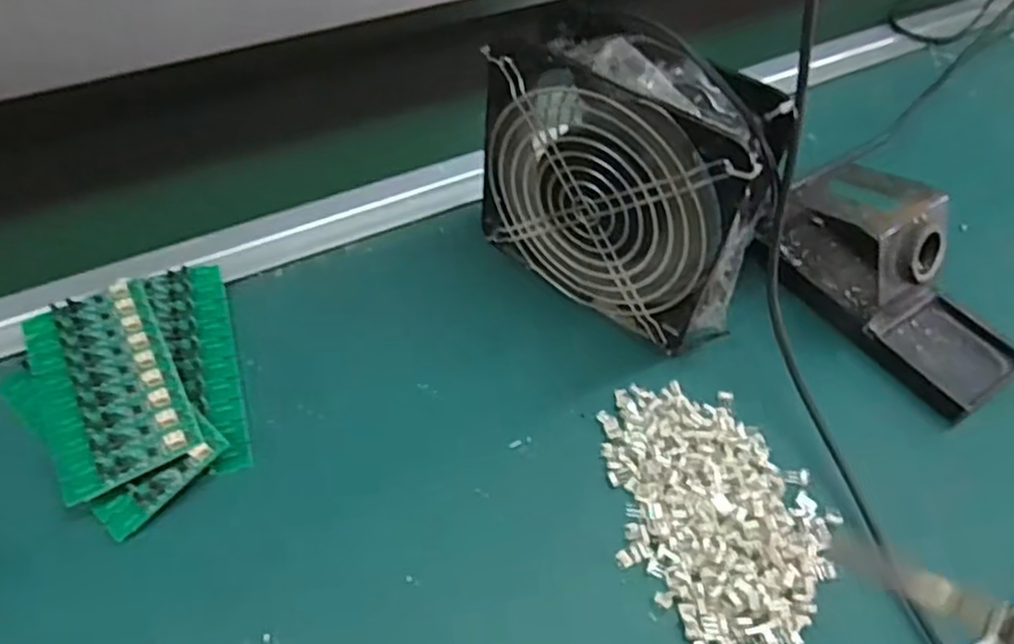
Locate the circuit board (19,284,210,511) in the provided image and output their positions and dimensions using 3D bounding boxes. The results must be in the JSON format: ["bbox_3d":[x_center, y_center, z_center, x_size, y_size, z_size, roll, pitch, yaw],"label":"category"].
[{"bbox_3d":[-0.204,0.029,0.356,0.062,0.009,0.122,-26,56,-20],"label":"circuit board"}]

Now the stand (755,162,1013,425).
[{"bbox_3d":[0.236,-0.029,0.420,0.076,0.077,0.159,-28,59,-24],"label":"stand"}]

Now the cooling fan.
[{"bbox_3d":[0.064,-0.076,0.386,0.156,0.157,0.056,33,57,20],"label":"cooling fan"}]

